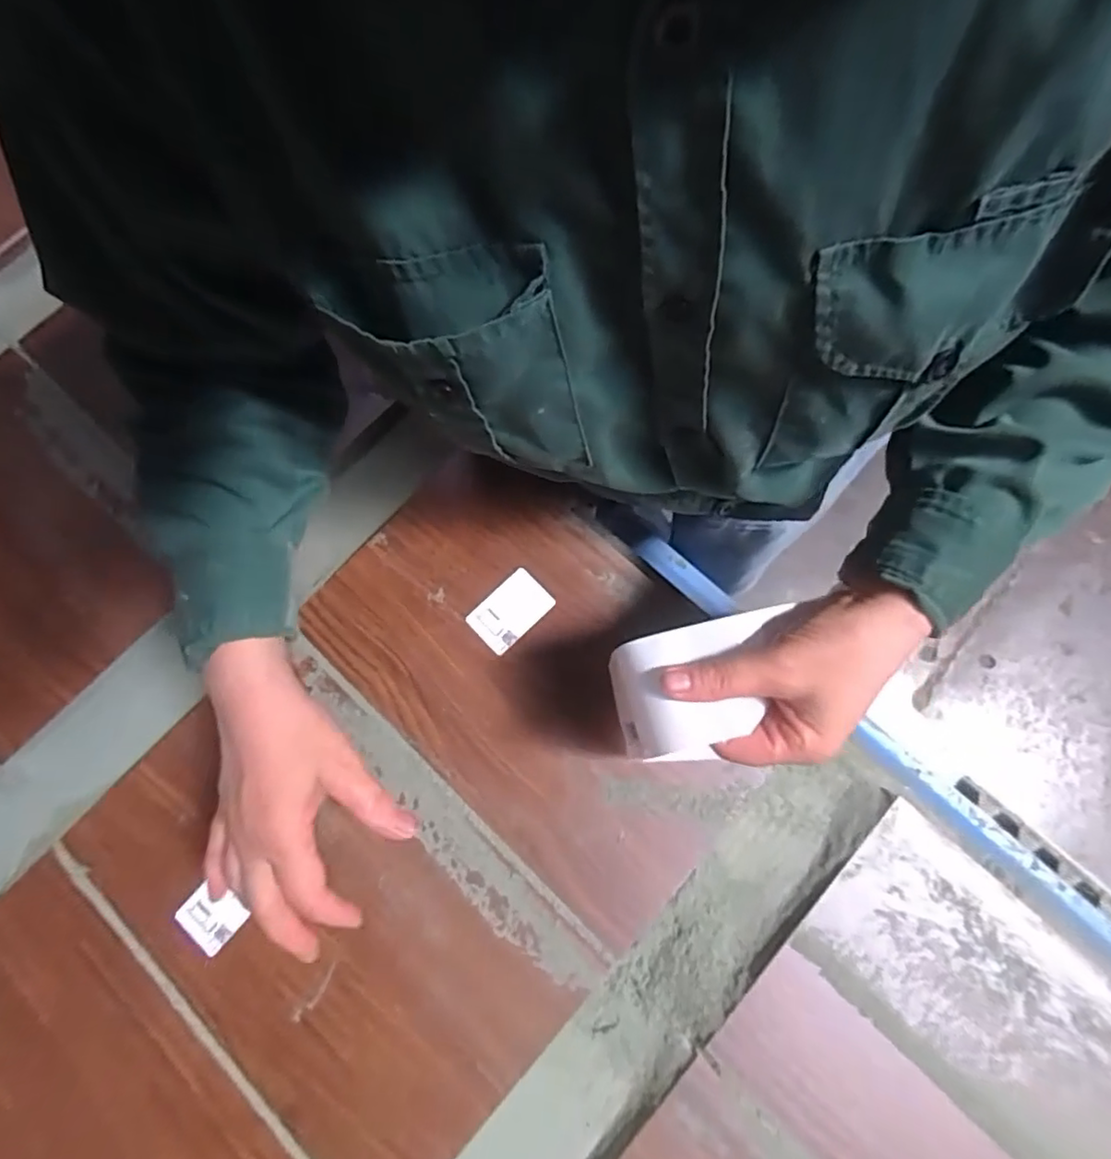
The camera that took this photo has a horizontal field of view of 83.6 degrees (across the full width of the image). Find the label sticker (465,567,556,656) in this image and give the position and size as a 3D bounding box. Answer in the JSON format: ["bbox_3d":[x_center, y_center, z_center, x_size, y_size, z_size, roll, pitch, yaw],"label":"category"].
[{"bbox_3d":[-0.035,0.024,0.483,0.061,0.004,0.041,-43,78,-9],"label":"label sticker"}]

